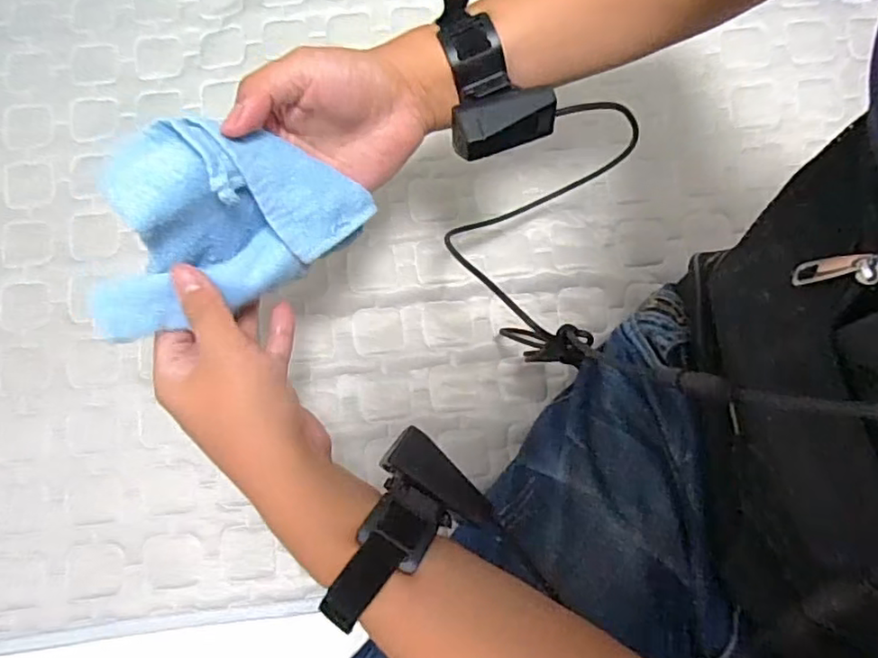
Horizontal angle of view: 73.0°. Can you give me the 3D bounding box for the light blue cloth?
[{"bbox_3d":[-0.133,-0.069,0.357,0.176,0.107,0.031,-31,35,-13],"label":"light blue cloth"}]

